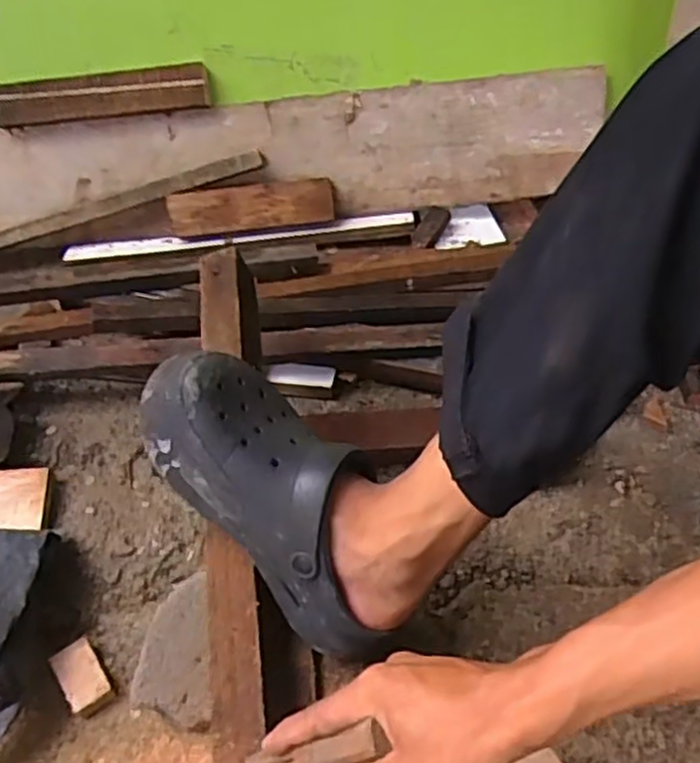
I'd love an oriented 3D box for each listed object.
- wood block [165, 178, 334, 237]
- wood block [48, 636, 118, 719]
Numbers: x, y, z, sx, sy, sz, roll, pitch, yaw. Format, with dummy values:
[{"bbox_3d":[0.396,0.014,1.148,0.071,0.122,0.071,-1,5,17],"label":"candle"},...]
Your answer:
[{"bbox_3d":[-0.137,-0.243,1.036,0.229,0.062,0.020,-8,5,-4],"label":"wood block"},{"bbox_3d":[-0.250,0.275,0.694,0.040,0.026,0.070,-31,55,-22],"label":"wood block"}]

